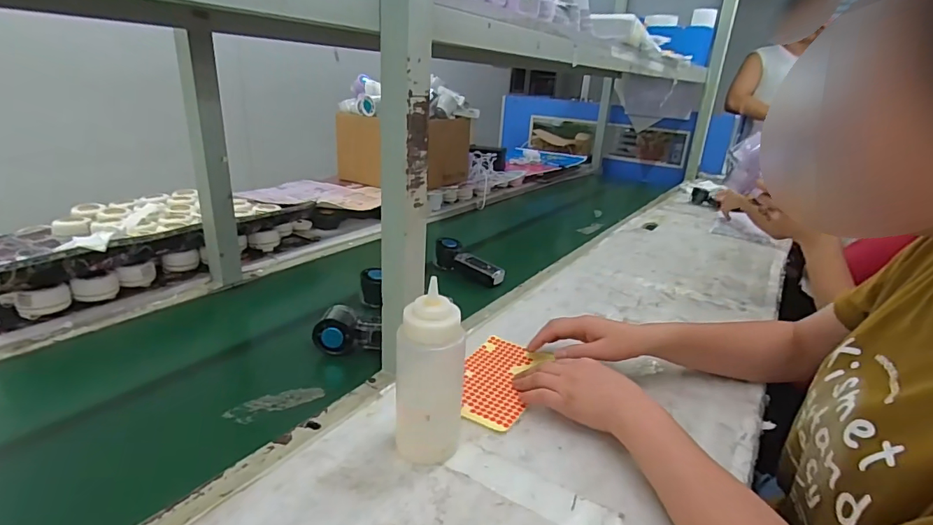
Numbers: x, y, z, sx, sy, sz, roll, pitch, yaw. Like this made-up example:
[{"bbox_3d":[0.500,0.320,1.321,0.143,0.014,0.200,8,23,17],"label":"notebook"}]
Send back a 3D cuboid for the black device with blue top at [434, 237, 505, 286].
[{"bbox_3d":[0.004,-0.004,0.980,0.162,0.059,0.053,23,28,39],"label":"black device with blue top"}]

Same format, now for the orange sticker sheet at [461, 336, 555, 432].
[{"bbox_3d":[0.039,0.154,0.630,0.101,0.005,0.183,11,23,23],"label":"orange sticker sheet"}]

